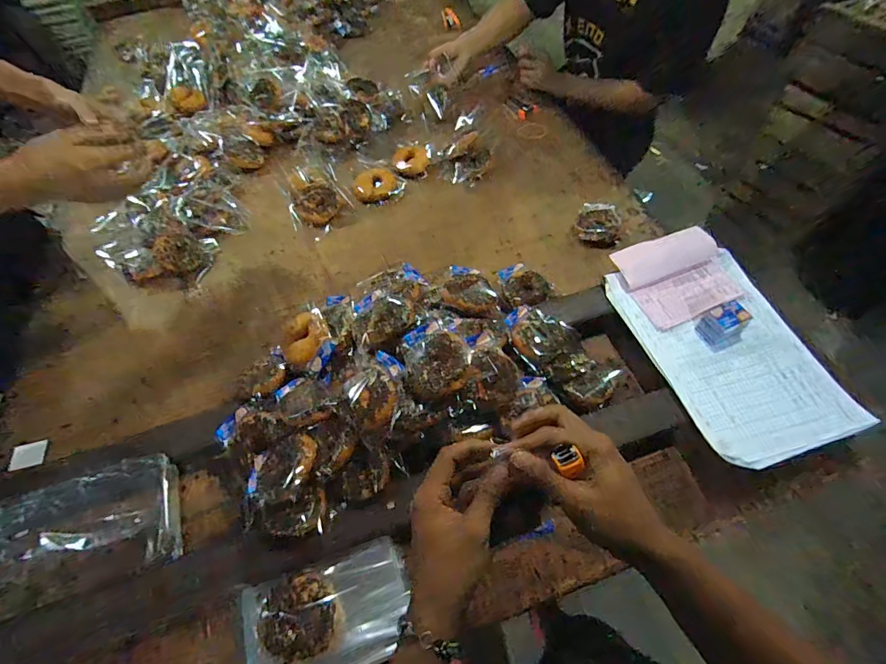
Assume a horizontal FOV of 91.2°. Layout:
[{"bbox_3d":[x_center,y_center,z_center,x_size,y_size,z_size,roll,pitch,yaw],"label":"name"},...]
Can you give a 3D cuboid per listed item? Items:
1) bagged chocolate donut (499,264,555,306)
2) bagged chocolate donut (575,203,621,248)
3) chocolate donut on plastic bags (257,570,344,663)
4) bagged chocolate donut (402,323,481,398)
[{"bbox_3d":[0.147,-0.081,0.759,0.089,0.033,0.096,-2,59,3],"label":"bagged chocolate donut"},{"bbox_3d":[0.300,-0.209,0.838,0.082,0.034,0.098,12,61,12],"label":"bagged chocolate donut"},{"bbox_3d":[-0.168,0.335,0.507,0.092,0.031,0.084,-2,59,3],"label":"chocolate donut on plastic bags"},{"bbox_3d":[-0.008,0.036,0.575,0.086,0.025,0.100,-23,60,-9],"label":"bagged chocolate donut"}]

